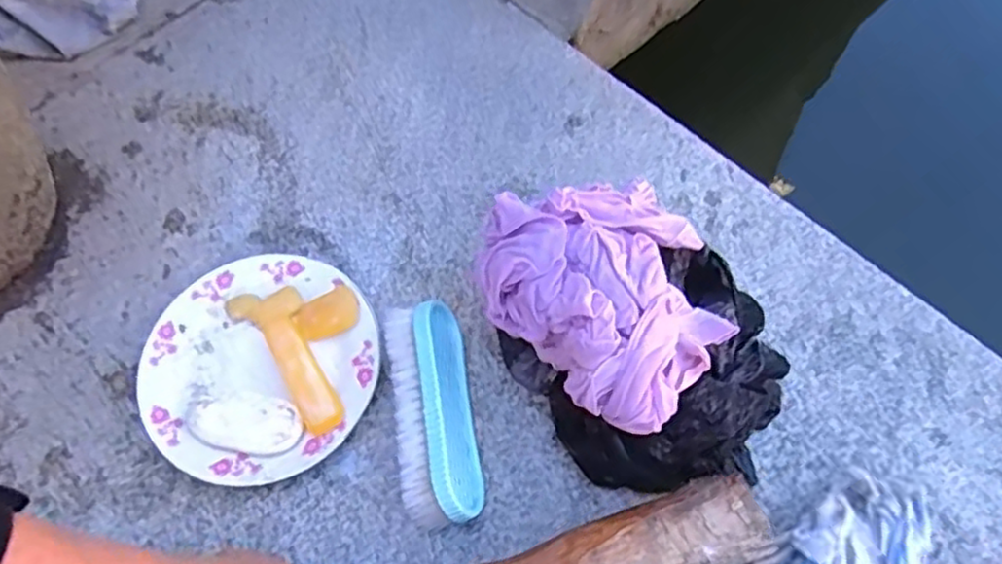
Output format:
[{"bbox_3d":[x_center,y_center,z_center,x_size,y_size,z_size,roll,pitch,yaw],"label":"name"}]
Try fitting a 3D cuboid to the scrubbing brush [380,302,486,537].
[{"bbox_3d":[-0.047,0.091,0.502,0.051,0.047,0.150,-10,65,-2],"label":"scrubbing brush"}]

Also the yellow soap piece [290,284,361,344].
[{"bbox_3d":[-0.131,0.026,0.541,0.050,0.013,0.033,-22,66,-8],"label":"yellow soap piece"}]

